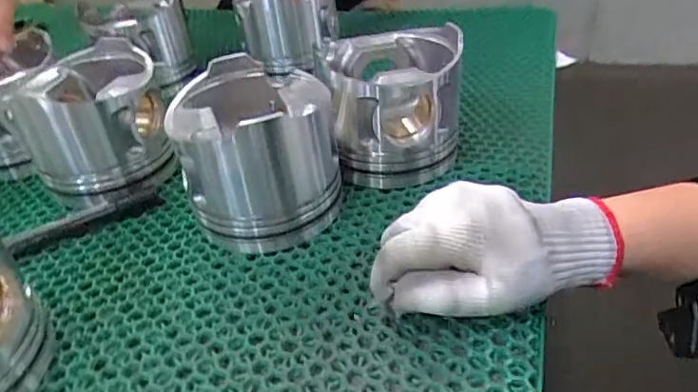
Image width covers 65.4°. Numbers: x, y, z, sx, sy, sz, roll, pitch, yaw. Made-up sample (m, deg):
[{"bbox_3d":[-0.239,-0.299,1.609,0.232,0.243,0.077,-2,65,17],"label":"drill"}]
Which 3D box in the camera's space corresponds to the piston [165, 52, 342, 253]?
[{"bbox_3d":[-0.062,-0.030,0.388,0.102,0.097,0.102,-10,37,-7],"label":"piston"}]

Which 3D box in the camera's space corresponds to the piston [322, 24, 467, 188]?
[{"bbox_3d":[0.038,-0.071,0.439,0.104,0.096,0.100,-3,37,3],"label":"piston"}]

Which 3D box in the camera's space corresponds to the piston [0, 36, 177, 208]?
[{"bbox_3d":[-0.214,-0.061,0.457,0.110,0.099,0.110,-17,39,-16],"label":"piston"}]

